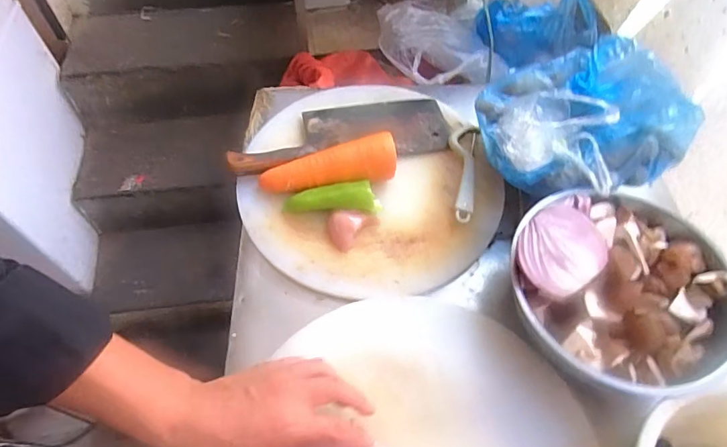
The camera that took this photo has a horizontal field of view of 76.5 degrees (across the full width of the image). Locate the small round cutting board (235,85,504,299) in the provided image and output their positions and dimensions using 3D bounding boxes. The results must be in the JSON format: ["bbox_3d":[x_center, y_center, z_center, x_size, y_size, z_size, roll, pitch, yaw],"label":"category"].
[{"bbox_3d":[0.011,-0.064,0.632,0.349,0.022,0.343,1,57,-1],"label":"small round cutting board"}]

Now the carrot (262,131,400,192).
[{"bbox_3d":[-0.047,-0.074,0.616,0.182,0.051,0.055,-6,58,-5],"label":"carrot"}]

